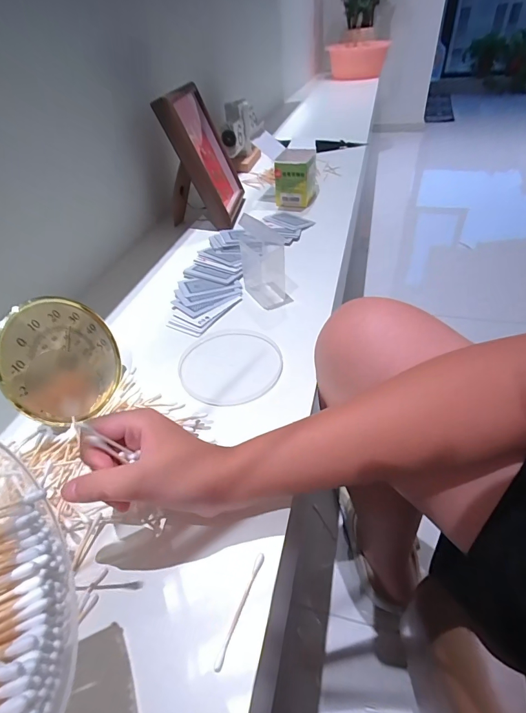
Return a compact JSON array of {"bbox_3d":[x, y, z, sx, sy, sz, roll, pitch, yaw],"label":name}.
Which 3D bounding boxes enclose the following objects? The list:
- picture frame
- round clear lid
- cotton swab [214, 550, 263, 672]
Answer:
[{"bbox_3d":[-0.113,-0.369,0.694,0.140,0.207,0.171,-8,43,-4],"label":"picture frame"},{"bbox_3d":[-0.037,0.009,0.431,0.112,0.009,0.119,-2,43,2],"label":"round clear lid"},{"bbox_3d":[-0.015,0.169,0.251,0.005,0.006,0.071,14,46,19],"label":"cotton swab"}]

